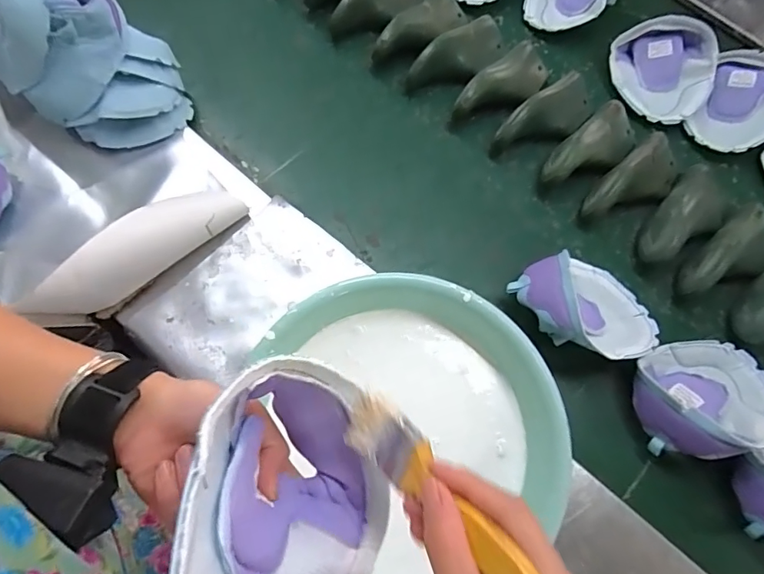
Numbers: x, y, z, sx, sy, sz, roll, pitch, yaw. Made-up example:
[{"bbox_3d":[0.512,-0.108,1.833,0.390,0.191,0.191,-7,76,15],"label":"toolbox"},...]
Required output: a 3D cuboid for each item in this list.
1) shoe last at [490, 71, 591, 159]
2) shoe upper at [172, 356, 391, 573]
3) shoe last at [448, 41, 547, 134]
[{"bbox_3d":[0.247,-0.254,0.717,0.185,0.055,0.074,-37,78,-17],"label":"shoe last"},{"bbox_3d":[-0.044,0.120,0.250,0.078,0.146,0.156,3,72,0],"label":"shoe upper"},{"bbox_3d":[0.184,-0.309,0.733,0.186,0.050,0.075,-41,80,-17],"label":"shoe last"}]

